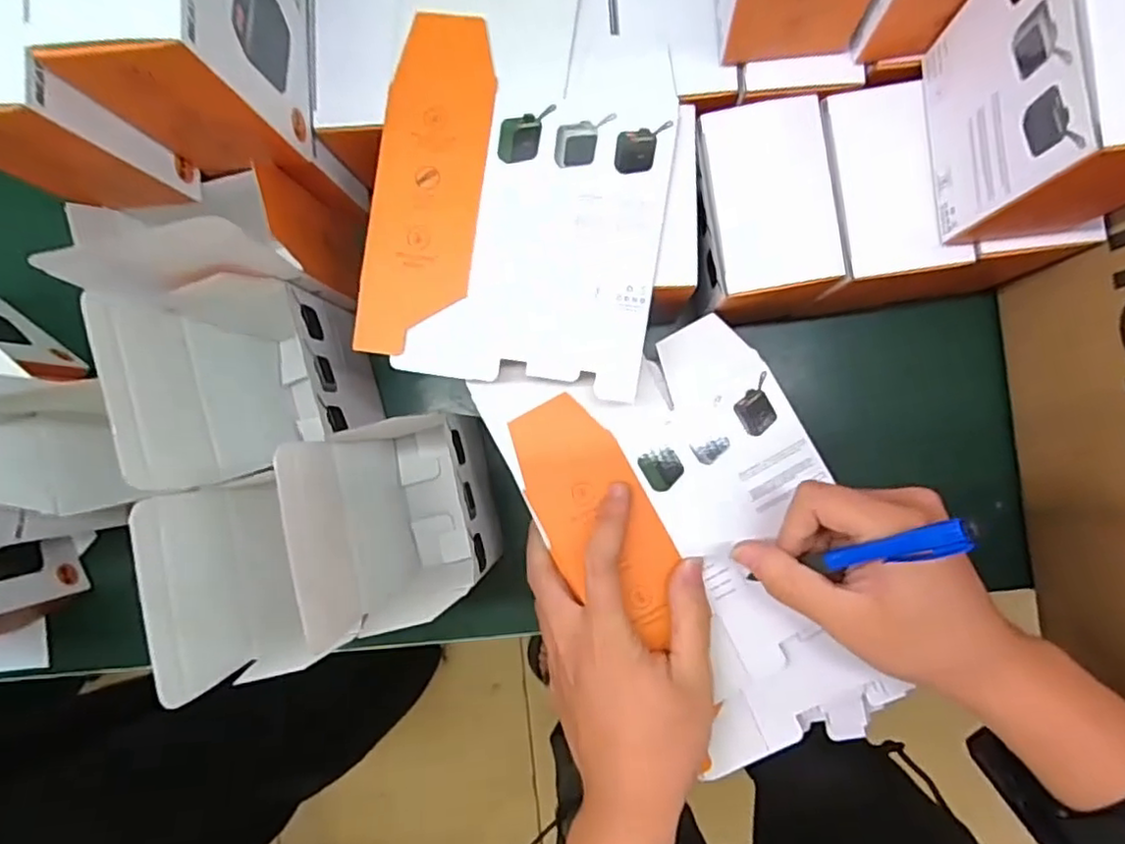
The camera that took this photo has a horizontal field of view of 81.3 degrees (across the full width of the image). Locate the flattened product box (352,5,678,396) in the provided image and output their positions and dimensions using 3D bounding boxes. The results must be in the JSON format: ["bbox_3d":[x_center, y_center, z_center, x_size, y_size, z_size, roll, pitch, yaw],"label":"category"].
[{"bbox_3d":[-0.023,-0.114,0.350,0.153,0.011,0.183,10,89,5],"label":"flattened product box"}]

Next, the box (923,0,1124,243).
[{"bbox_3d":[0.213,-0.139,0.271,0.070,0.118,0.110,-11,87,4],"label":"box"}]

